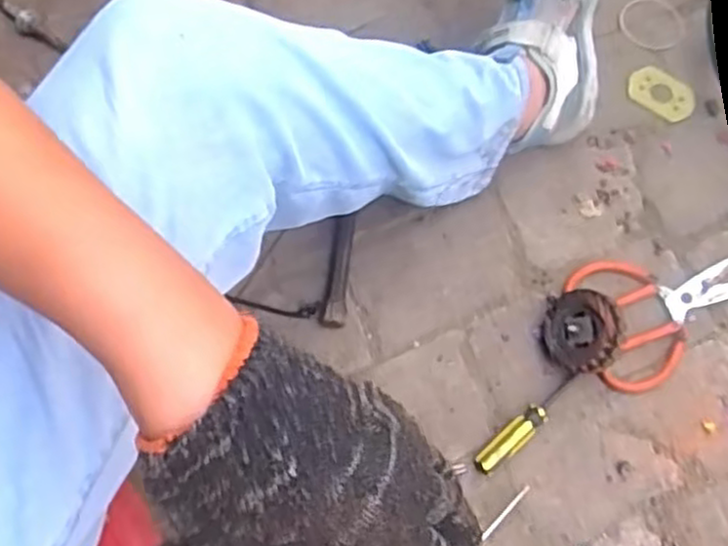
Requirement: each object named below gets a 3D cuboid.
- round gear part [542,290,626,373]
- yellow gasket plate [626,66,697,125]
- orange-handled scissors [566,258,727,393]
[{"bbox_3d":[0.211,0.055,0.724,0.077,0.026,0.074,-2,84,39],"label":"round gear part"},{"bbox_3d":[0.326,-0.196,0.833,0.076,0.004,0.049,35,76,11],"label":"yellow gasket plate"},{"bbox_3d":[0.309,0.035,0.765,0.182,0.009,0.133,-17,73,-5],"label":"orange-handled scissors"}]

